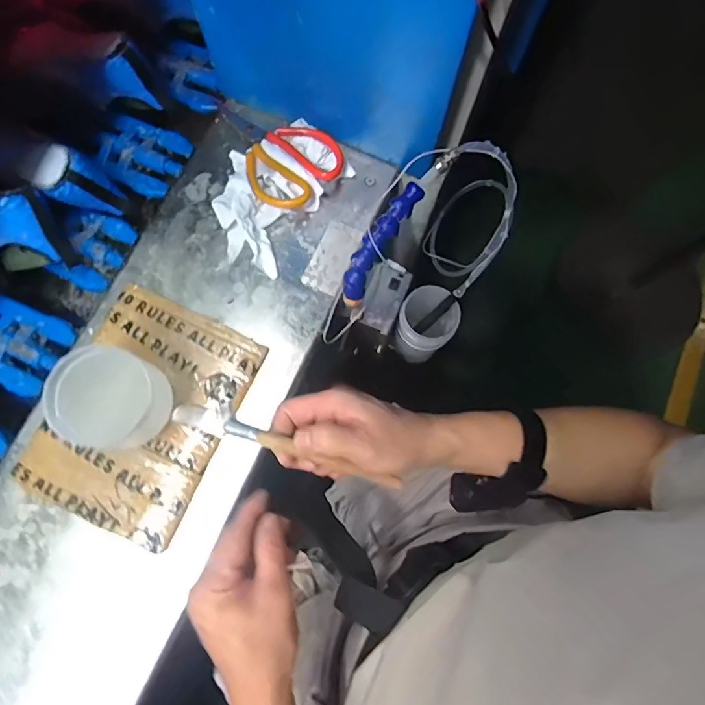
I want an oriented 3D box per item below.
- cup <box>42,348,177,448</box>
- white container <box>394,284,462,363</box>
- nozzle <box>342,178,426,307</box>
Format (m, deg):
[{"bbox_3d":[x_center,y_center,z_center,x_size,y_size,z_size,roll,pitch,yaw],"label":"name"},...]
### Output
[{"bbox_3d":[-0.231,0.044,0.434,0.087,0.070,0.083,0,78,-2],"label":"cup"},{"bbox_3d":[0.093,-0.038,0.579,0.077,0.060,0.075,-37,82,-8],"label":"white container"},{"bbox_3d":[0.022,-0.104,0.460,0.025,0.033,0.144,38,122,8],"label":"nozzle"}]

